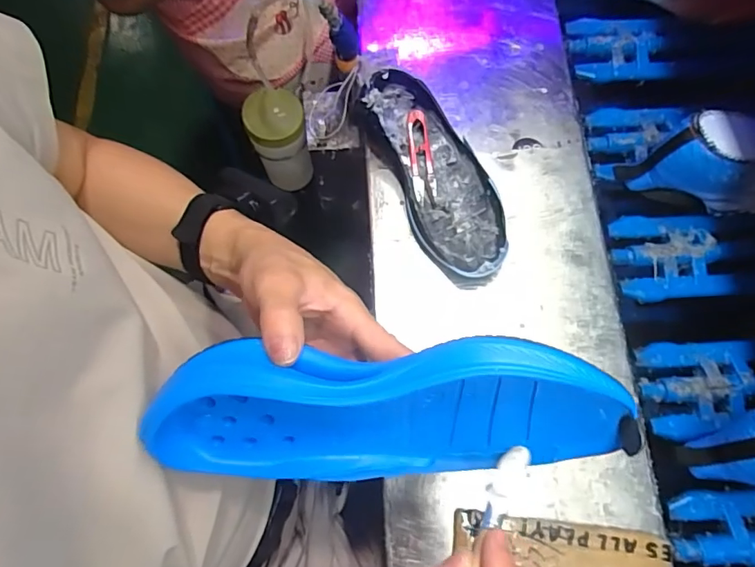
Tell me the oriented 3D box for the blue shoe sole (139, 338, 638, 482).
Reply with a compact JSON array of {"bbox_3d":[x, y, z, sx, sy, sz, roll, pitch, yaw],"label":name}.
[{"bbox_3d":[0.004,0.078,0.302,0.276,0.105,0.050,-3,39,1],"label":"blue shoe sole"}]

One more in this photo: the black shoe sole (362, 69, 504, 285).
[{"bbox_3d":[0.062,-0.115,0.509,0.096,0.042,0.239,-22,72,-4],"label":"black shoe sole"}]

